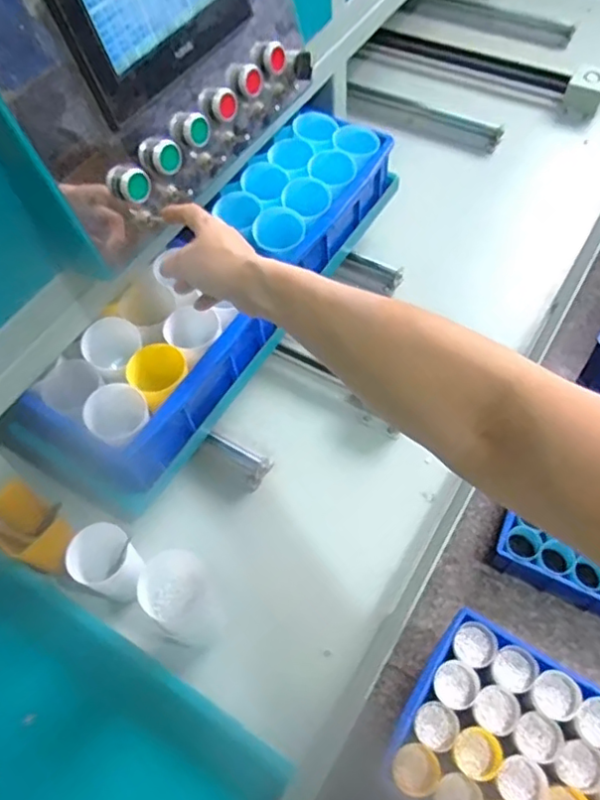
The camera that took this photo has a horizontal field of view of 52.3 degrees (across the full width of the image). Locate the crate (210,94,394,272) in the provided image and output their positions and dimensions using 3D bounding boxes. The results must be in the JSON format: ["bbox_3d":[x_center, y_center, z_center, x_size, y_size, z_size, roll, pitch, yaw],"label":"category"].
[{"bbox_3d":[0.005,-0.277,0.831,0.153,0.085,0.261,23,63,17],"label":"crate"}]

